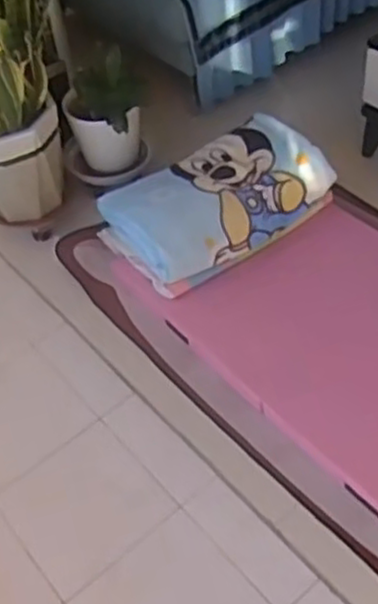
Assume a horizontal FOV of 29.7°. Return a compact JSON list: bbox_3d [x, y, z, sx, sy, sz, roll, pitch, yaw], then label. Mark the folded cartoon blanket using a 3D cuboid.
[{"bbox_3d":[0.070,-0.280,1.916,0.558,0.140,0.357,-32,53,-20],"label":"folded cartoon blanket"}]

